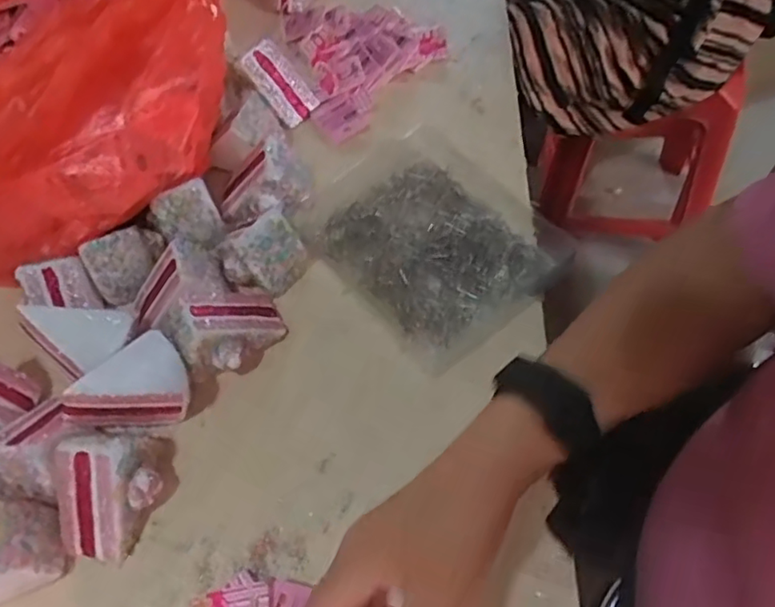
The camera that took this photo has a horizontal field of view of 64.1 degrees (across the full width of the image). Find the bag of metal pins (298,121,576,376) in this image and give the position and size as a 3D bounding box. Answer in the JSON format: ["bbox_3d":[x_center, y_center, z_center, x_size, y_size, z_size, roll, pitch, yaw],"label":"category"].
[{"bbox_3d":[0.035,-0.068,0.588,0.180,0.026,0.232,-39,62,-18],"label":"bag of metal pins"}]

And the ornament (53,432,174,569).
[{"bbox_3d":[-0.213,0.137,0.467,0.070,0.065,0.097,19,63,15],"label":"ornament"}]

